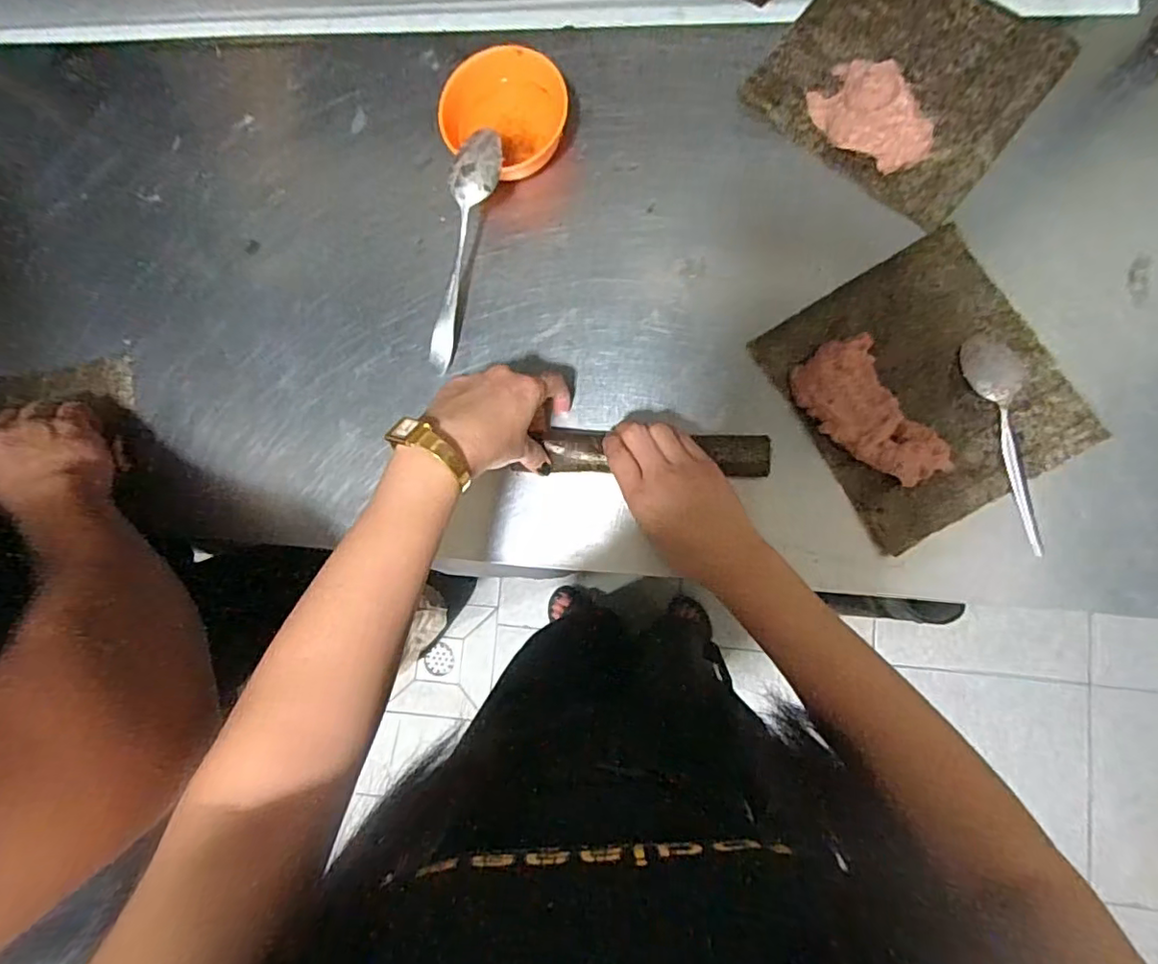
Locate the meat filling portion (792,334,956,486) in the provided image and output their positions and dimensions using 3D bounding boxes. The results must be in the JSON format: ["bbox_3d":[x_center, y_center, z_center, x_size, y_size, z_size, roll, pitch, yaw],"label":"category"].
[{"bbox_3d":[0.225,-0.050,0.457,0.063,0.024,0.126,-36,81,2],"label":"meat filling portion"}]

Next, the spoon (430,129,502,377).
[{"bbox_3d":[-0.096,-0.190,0.496,0.036,0.018,0.196,14,104,7],"label":"spoon"}]

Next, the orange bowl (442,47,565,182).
[{"bbox_3d":[-0.060,-0.309,0.501,0.093,0.051,0.107,39,90,9],"label":"orange bowl"}]

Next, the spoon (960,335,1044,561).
[{"bbox_3d":[0.323,-0.032,0.447,0.040,0.016,0.169,-4,84,7],"label":"spoon"}]

